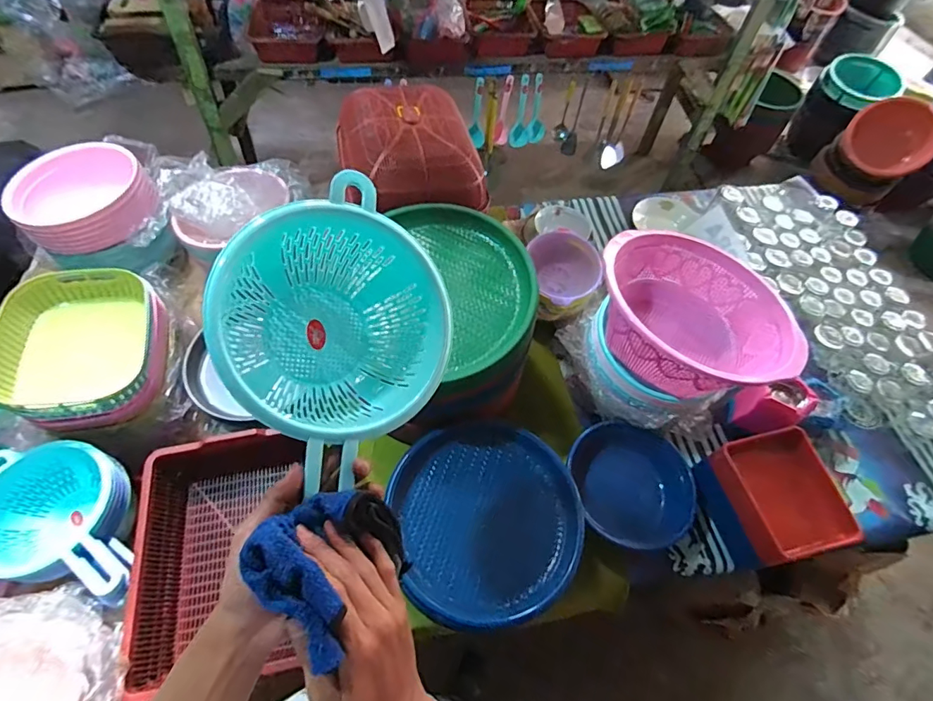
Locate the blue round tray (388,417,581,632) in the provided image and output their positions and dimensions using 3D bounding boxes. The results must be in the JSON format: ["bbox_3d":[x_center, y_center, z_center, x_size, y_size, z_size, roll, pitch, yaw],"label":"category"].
[{"bbox_3d":[0.041,0.298,0.870,0.326,0.050,0.350,2,59,-3],"label":"blue round tray"}]

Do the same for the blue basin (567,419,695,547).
[{"bbox_3d":[0.337,0.294,1.010,0.272,0.095,0.249,42,108,16],"label":"blue basin"}]

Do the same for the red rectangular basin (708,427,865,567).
[{"bbox_3d":[0.605,0.273,0.916,0.153,0.100,0.222,-13,61,-11],"label":"red rectangular basin"}]

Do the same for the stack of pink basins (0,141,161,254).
[{"bbox_3d":[-0.937,-0.375,1.155,0.289,0.096,0.284,-38,68,-22],"label":"stack of pink basins"}]

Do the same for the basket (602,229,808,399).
[{"bbox_3d":[0.434,-0.053,0.974,0.346,0.231,0.349,2,59,-3],"label":"basket"}]

